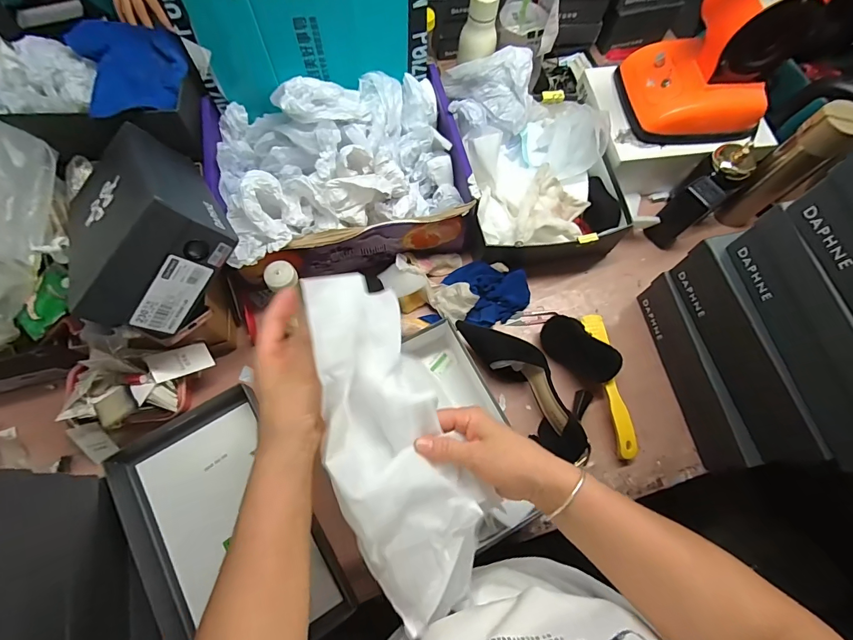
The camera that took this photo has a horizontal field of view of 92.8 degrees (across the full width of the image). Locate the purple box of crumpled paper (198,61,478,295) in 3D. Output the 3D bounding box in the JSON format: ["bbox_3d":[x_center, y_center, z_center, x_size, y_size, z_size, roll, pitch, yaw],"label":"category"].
[{"bbox_3d":[-0.138,-0.241,0.662,0.388,0.174,0.305,-12,71,-6],"label":"purple box of crumpled paper"}]

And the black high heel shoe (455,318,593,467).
[{"bbox_3d":[0.172,0.093,0.636,0.106,0.065,0.265,-32,74,-12],"label":"black high heel shoe"}]

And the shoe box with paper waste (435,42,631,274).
[{"bbox_3d":[0.187,-0.285,0.723,0.267,0.144,0.370,-10,70,-5],"label":"shoe box with paper waste"}]

